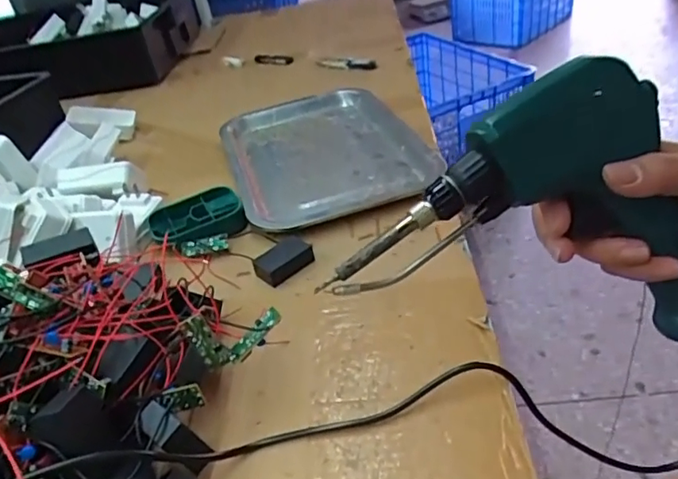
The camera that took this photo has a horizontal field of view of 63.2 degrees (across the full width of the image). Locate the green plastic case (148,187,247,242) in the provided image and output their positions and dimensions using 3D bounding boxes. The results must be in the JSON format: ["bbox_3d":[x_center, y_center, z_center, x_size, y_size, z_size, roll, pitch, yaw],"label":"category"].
[{"bbox_3d":[-0.143,-0.022,0.553,0.091,0.018,0.075,-18,35,-10],"label":"green plastic case"}]

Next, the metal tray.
[{"bbox_3d":[-0.025,-0.108,0.654,0.206,0.026,0.308,-17,35,-9],"label":"metal tray"}]

